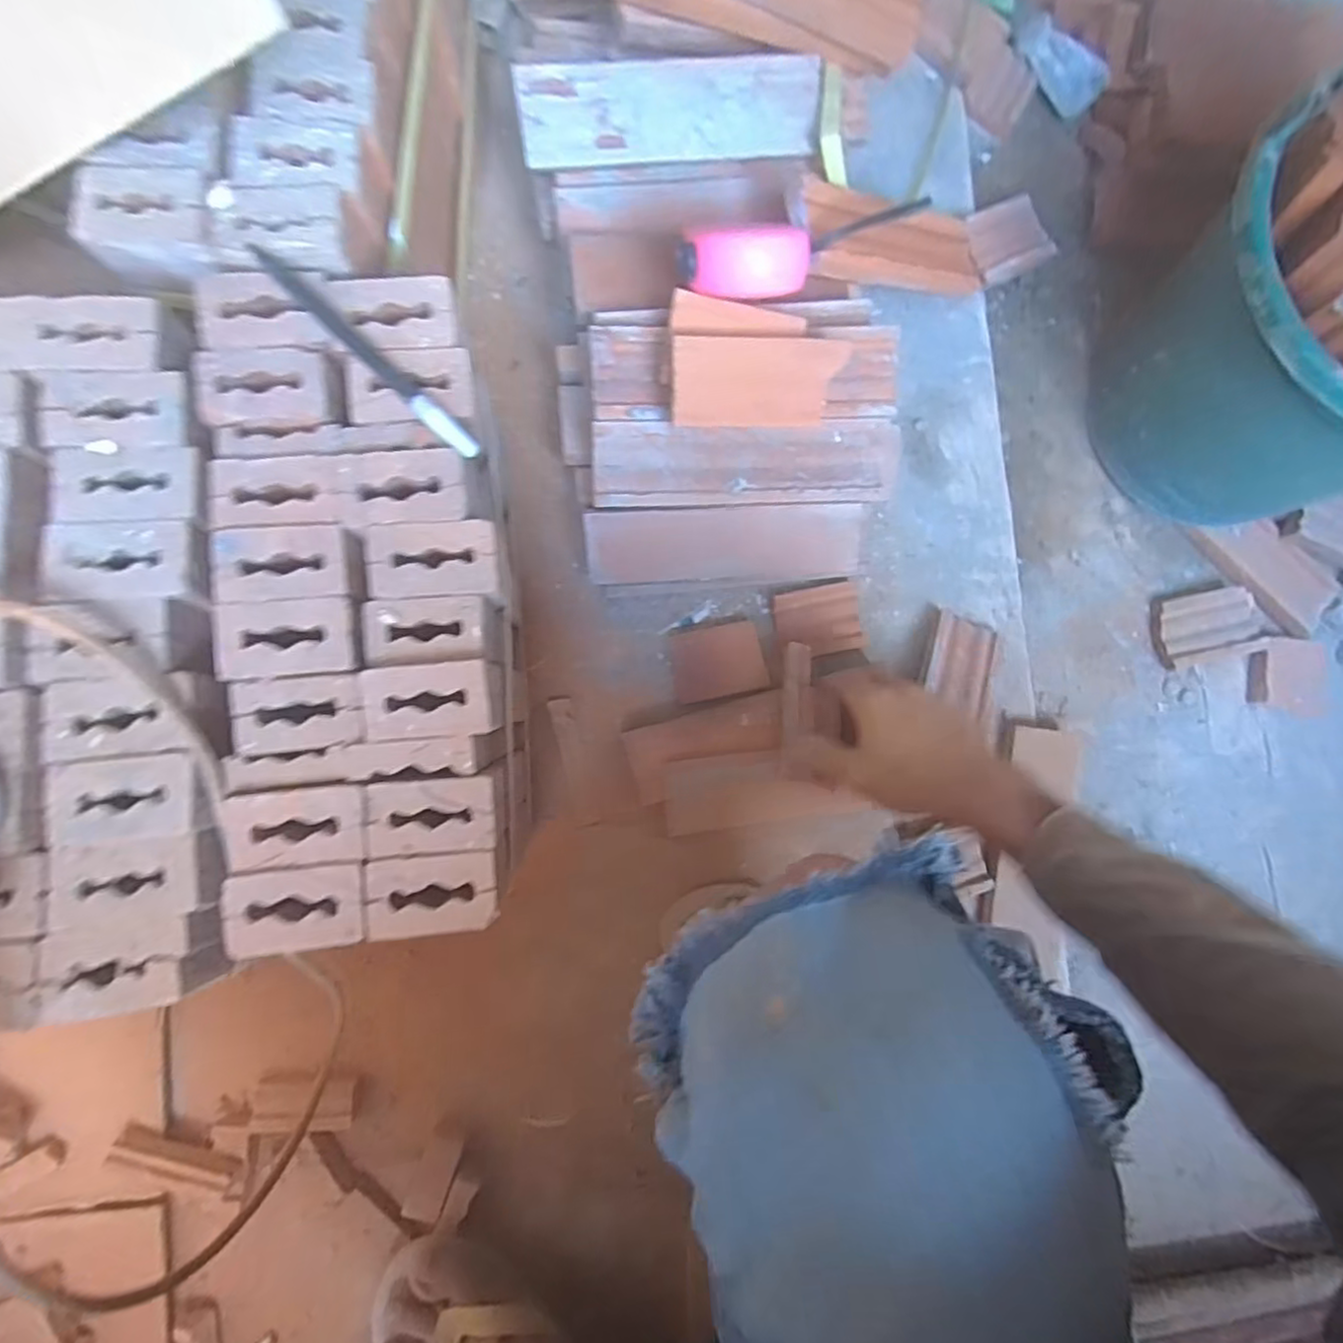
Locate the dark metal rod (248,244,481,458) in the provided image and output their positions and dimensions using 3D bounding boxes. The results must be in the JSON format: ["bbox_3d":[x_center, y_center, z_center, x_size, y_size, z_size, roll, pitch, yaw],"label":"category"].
[{"bbox_3d":[-0.158,-0.164,0.344,0.151,0.006,0.010,43,83,-1],"label":"dark metal rod"}]

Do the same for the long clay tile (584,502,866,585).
[{"bbox_3d":[0.047,-0.106,0.560,0.230,0.019,0.070,-5,127,-7],"label":"long clay tile"}]

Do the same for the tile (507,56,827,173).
[{"bbox_3d":[0.001,-0.424,0.504,0.226,0.008,0.063,-6,111,-4],"label":"tile"}]

